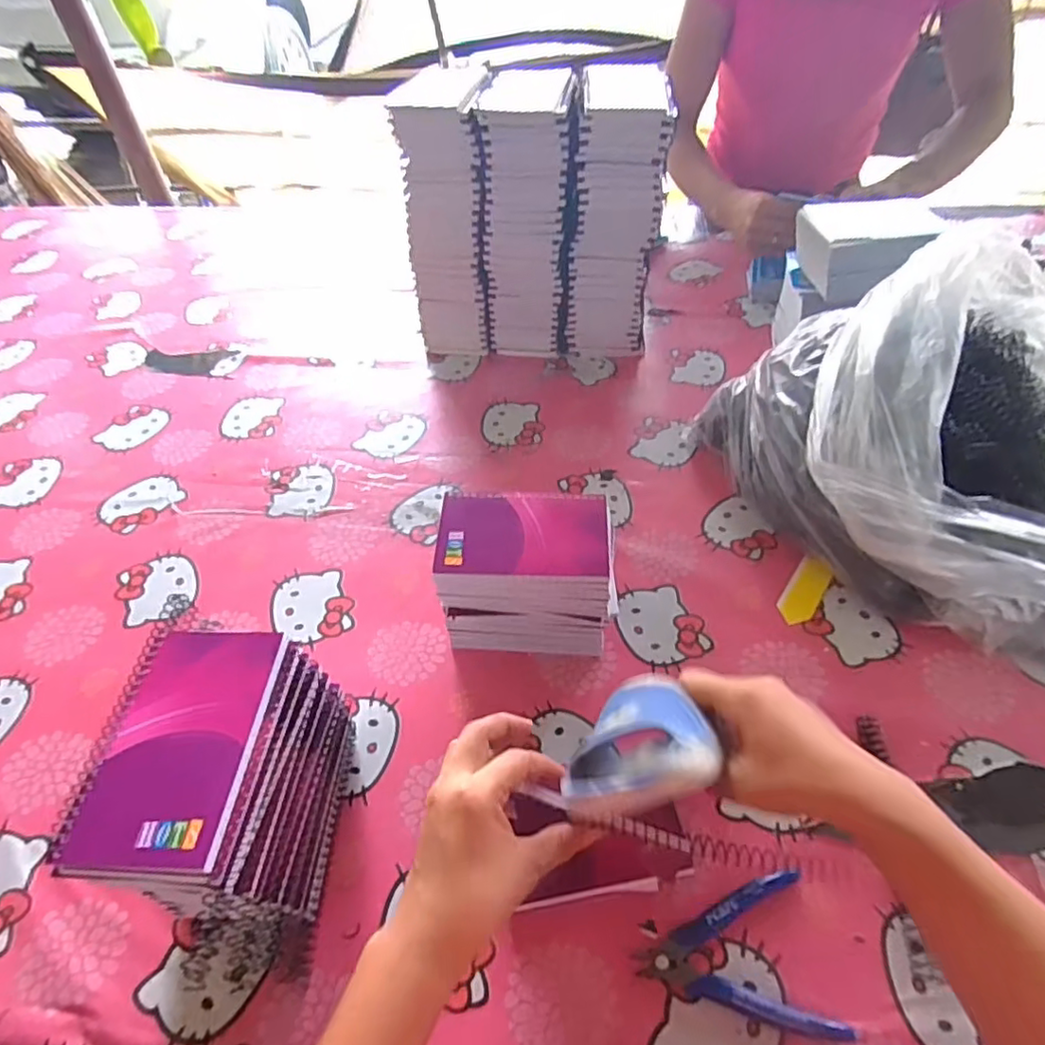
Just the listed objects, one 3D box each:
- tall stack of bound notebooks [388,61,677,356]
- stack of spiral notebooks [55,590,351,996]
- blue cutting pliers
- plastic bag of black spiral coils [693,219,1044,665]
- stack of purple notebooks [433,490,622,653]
[{"bbox_3d":[0.013,-0.368,0.760,0.296,0.297,0.127,3,49,7],"label":"tall stack of bound notebooks"},{"bbox_3d":[-0.180,0.168,0.393,0.099,0.158,0.150,3,49,6],"label":"stack of spiral notebooks"},{"bbox_3d":[0.130,0.268,0.385,0.111,0.012,0.084,-4,49,1],"label":"blue cutting pliers"},{"bbox_3d":[0.375,-0.064,0.527,0.301,0.209,0.375,-11,49,-6],"label":"plastic bag of black spiral coils"},{"bbox_3d":[0.003,0.050,0.512,0.138,0.121,0.094,1,50,4],"label":"stack of purple notebooks"}]

